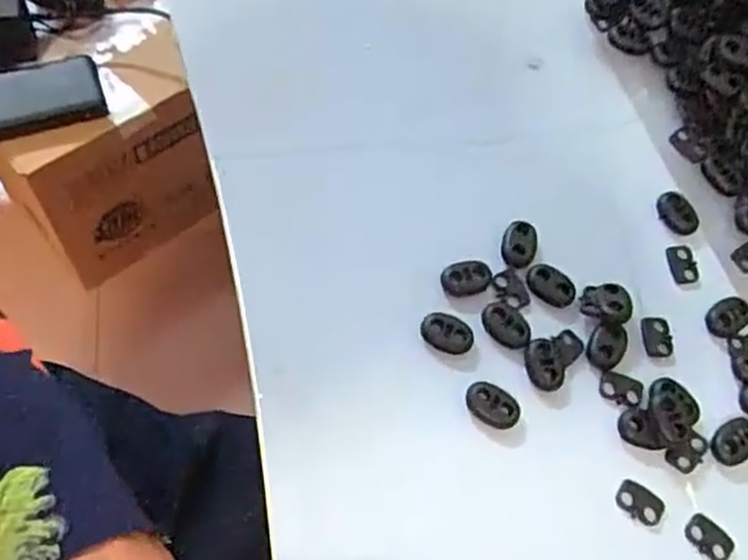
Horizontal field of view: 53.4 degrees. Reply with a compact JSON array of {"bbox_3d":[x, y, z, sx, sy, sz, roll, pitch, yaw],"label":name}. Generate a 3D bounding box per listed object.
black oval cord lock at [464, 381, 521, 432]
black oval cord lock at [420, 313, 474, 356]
[{"bbox_3d":[0.048,0.049,0.296,0.022,0.004,0.017,21,65,6],"label":"black oval cord lock"},{"bbox_3d":[0.030,0.022,0.306,0.022,0.004,0.016,14,64,3],"label":"black oval cord lock"}]

